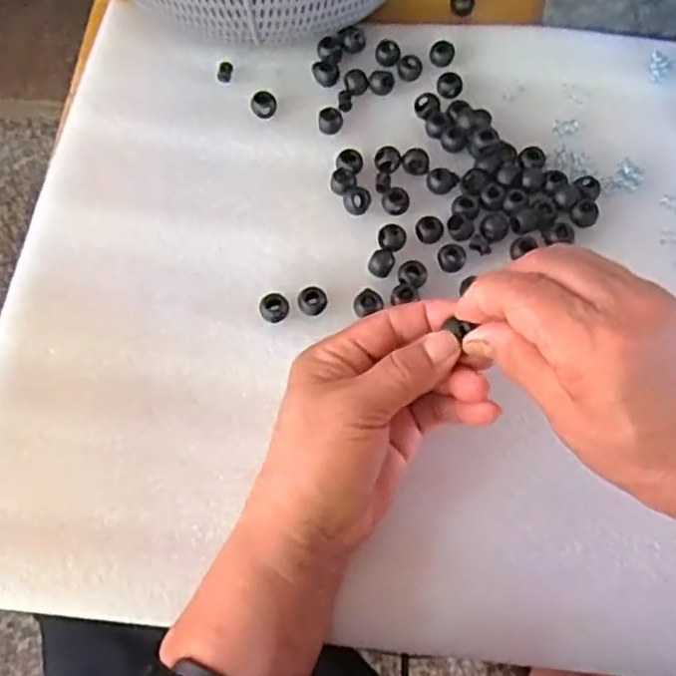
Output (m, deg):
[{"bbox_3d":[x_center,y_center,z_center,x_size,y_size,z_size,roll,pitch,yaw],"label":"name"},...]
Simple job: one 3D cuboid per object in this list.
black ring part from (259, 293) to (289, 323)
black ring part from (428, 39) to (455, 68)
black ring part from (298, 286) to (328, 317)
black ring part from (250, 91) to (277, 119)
[{"bbox_3d":[-0.034,-0.016,0.376,0.015,0.007,0.015,0,67,1],"label":"black ring part"},{"bbox_3d":[0.065,-0.179,0.439,0.015,0.007,0.016,0,67,0],"label":"black ring part"},{"bbox_3d":[-0.014,-0.020,0.377,0.015,0.006,0.014,0,67,1],"label":"black ring part"},{"bbox_3d":[-0.045,-0.142,0.428,0.015,0.011,0.013,-14,68,-6],"label":"black ring part"}]

